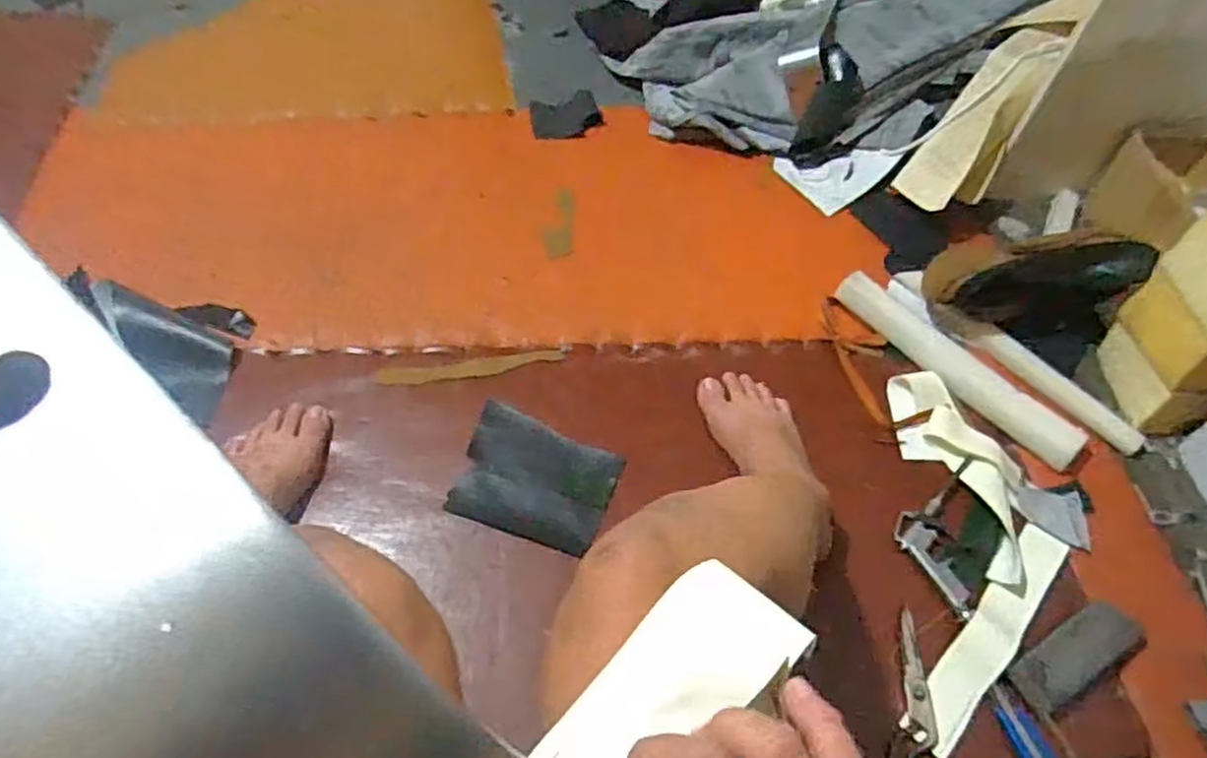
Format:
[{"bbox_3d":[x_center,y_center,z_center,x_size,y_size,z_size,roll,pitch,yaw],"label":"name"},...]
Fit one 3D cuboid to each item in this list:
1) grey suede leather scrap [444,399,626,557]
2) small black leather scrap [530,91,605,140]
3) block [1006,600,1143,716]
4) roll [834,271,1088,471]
[{"bbox_3d":[-0.075,0.102,0.801,0.174,0.043,0.139,17,57,10],"label":"grey suede leather scrap"},{"bbox_3d":[-0.060,-0.425,1.180,0.113,0.007,0.107,-8,56,-7],"label":"small black leather scrap"},{"bbox_3d":[0.462,0.268,0.716,0.147,0.029,0.056,-23,59,-17],"label":"block"},{"bbox_3d":[0.427,-0.016,0.904,0.049,0.034,0.335,-34,63,-23],"label":"roll"}]

